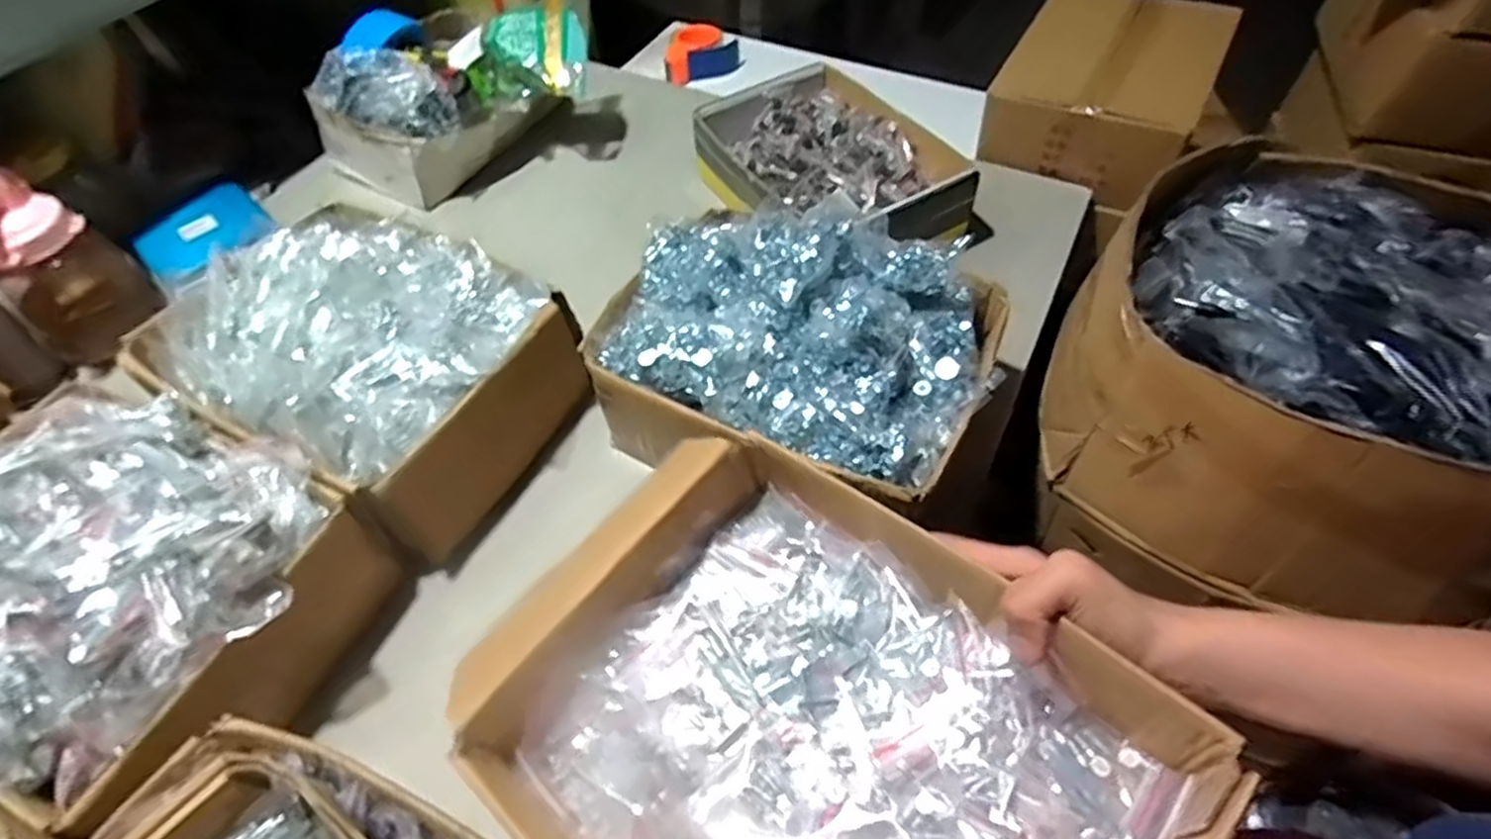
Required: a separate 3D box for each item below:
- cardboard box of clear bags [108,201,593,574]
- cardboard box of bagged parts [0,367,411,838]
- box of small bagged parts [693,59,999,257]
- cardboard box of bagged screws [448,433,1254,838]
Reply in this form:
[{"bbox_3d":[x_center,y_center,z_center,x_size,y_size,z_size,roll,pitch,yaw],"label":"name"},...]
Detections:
[{"bbox_3d":[-0.336,-0.057,0.680,0.371,0.151,0.264,23,58,18],"label":"cardboard box of clear bags"},{"bbox_3d":[-0.489,0.120,0.548,0.353,0.166,0.266,22,58,18],"label":"cardboard box of bagged parts"},{"bbox_3d":[0.107,-0.311,0.901,0.246,0.093,0.322,-34,60,-20],"label":"box of small bagged parts"},{"bbox_3d":[0.029,0.178,0.394,0.372,0.094,0.254,34,62,24],"label":"cardboard box of bagged screws"}]

